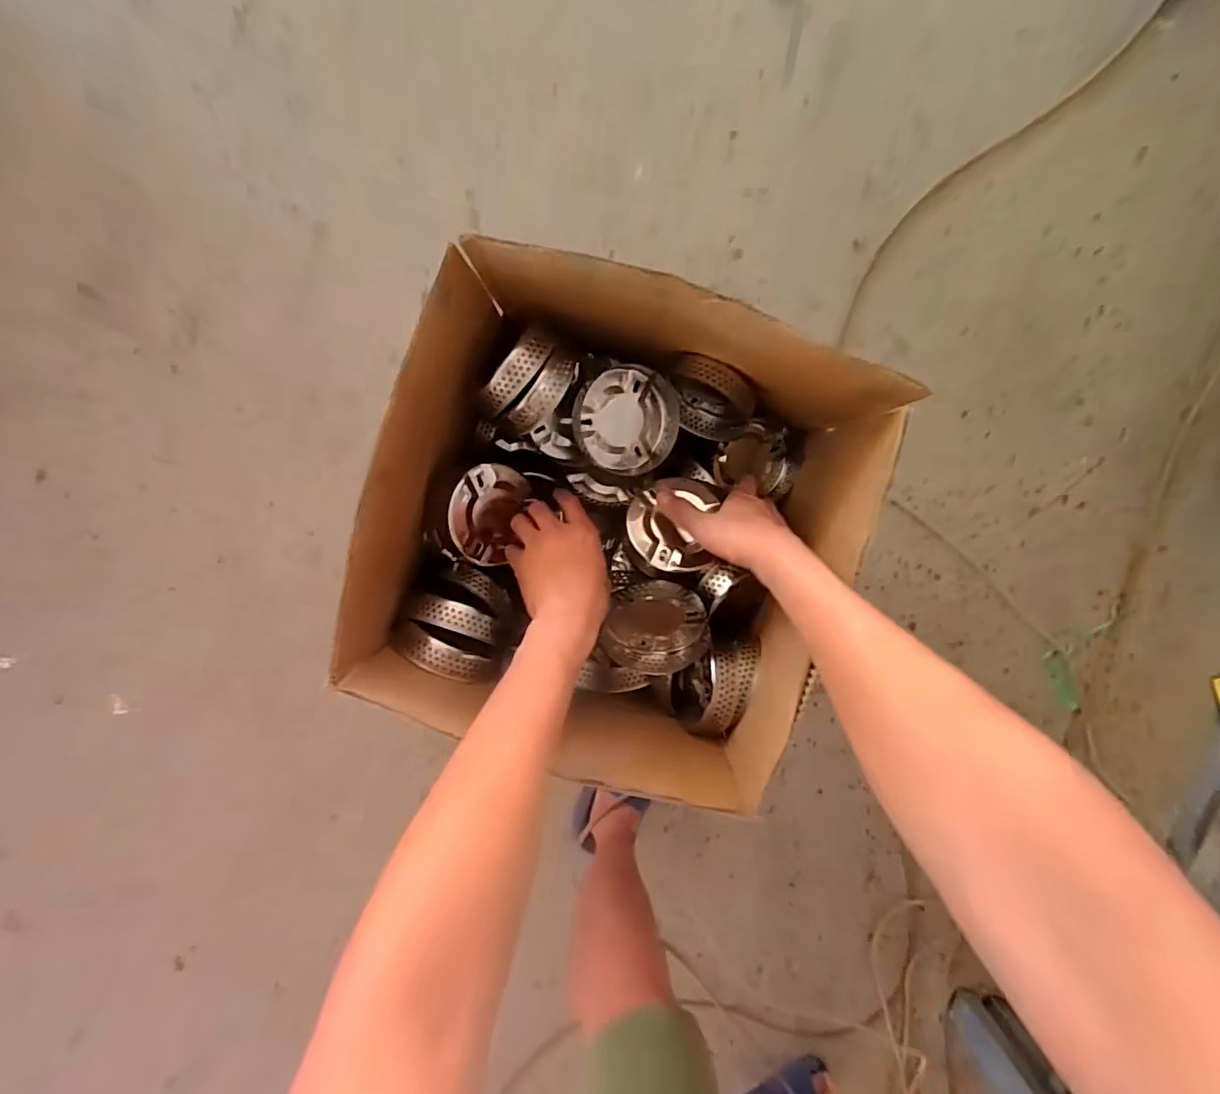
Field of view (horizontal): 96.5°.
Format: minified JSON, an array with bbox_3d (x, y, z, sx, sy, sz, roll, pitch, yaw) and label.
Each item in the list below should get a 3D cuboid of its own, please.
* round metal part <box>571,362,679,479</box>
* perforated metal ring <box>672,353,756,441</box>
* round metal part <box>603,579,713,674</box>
[{"bbox_3d":[0.016,-0.128,0.550,0.106,0.027,0.104,0,101,-26],"label":"round metal part"},{"bbox_3d":[0.102,-0.152,0.568,0.100,0.098,0.053,34,95,-6],"label":"perforated metal ring"},{"bbox_3d":[0.046,0.080,0.557,0.098,0.041,0.103,0,97,-2],"label":"round metal part"}]

